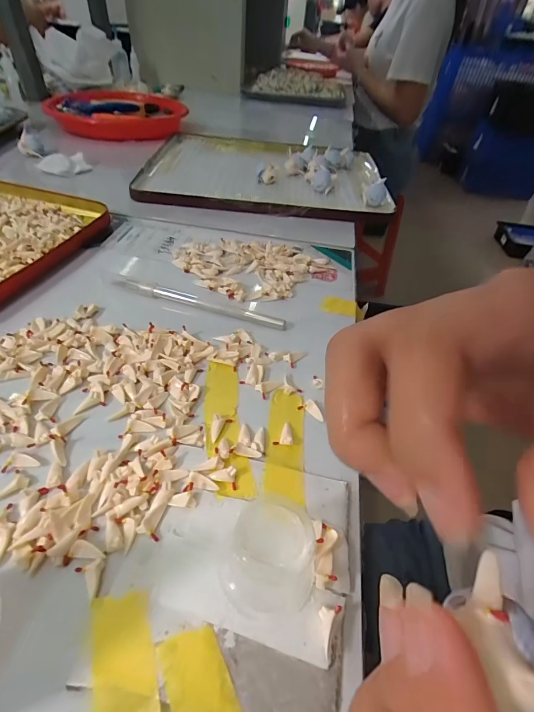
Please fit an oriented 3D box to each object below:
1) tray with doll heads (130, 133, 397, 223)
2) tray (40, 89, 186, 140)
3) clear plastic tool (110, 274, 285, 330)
[{"bbox_3d":[-0.001,-0.253,0.472,0.303,0.031,0.245,6,45,-2],"label":"tray with doll heads"},{"bbox_3d":[-0.241,-0.407,0.594,0.194,0.030,0.195,-2,45,-7],"label":"tray"},{"bbox_3d":[-0.054,-0.043,0.270,0.139,0.007,0.011,15,45,7],"label":"clear plastic tool"}]

